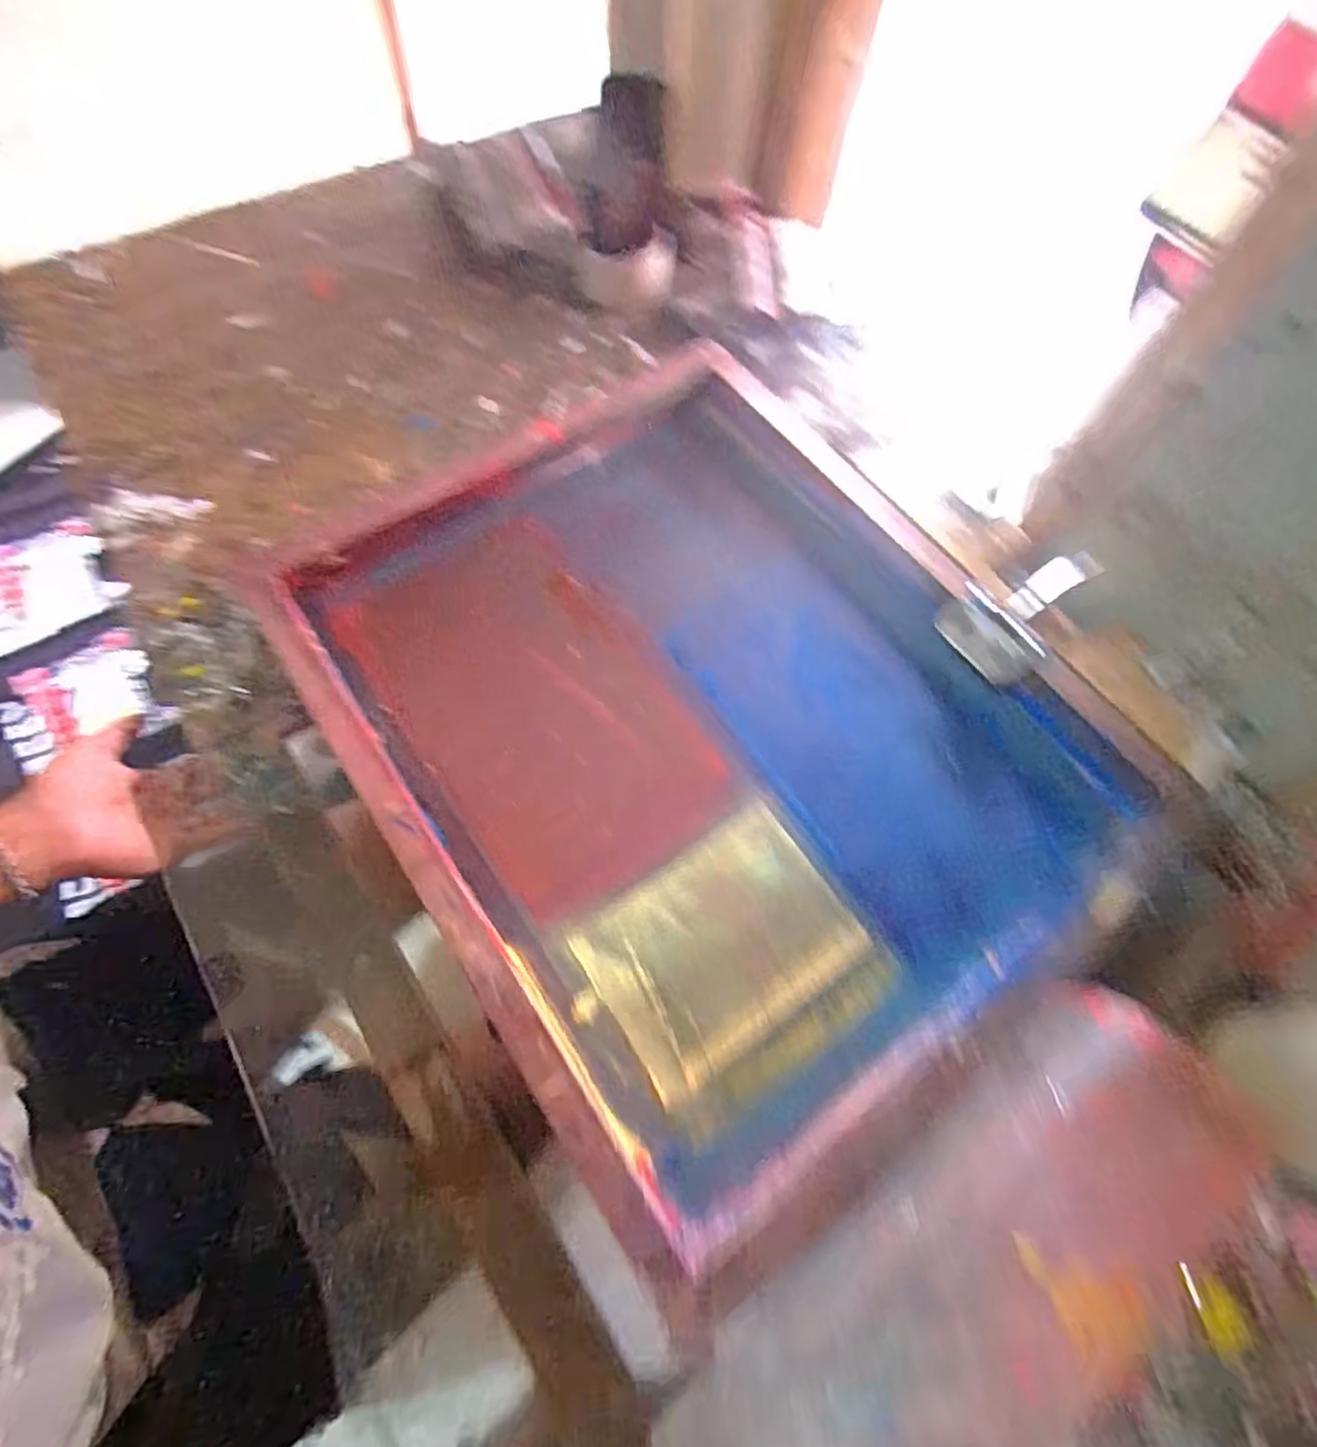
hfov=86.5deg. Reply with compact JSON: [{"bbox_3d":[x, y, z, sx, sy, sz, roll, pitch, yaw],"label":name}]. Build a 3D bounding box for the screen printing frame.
[{"bbox_3d":[0.033,-0.015,0.511,0.440,0.073,0.538,-33,71,-18],"label":"screen printing frame"}]

